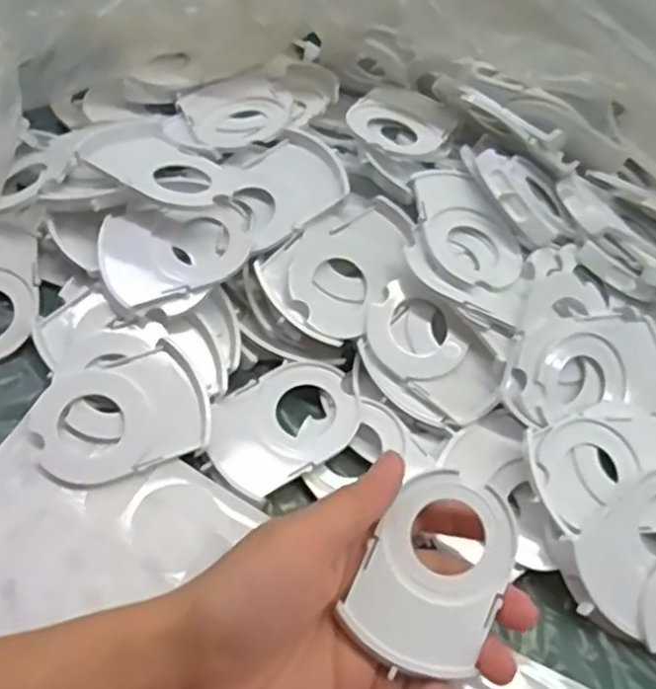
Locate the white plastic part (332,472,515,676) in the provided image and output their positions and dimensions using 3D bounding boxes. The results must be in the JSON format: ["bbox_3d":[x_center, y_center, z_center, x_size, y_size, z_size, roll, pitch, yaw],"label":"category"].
[{"bbox_3d":[0.042,0.089,0.284,0.053,0.004,0.074,25,78,7],"label":"white plastic part"}]

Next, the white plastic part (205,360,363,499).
[{"bbox_3d":[-0.022,0.038,0.349,0.074,0.009,0.053,-32,67,-26],"label":"white plastic part"}]

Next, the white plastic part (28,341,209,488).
[{"bbox_3d":[-0.098,0.033,0.339,0.077,0.005,0.055,-17,61,-19],"label":"white plastic part"}]

